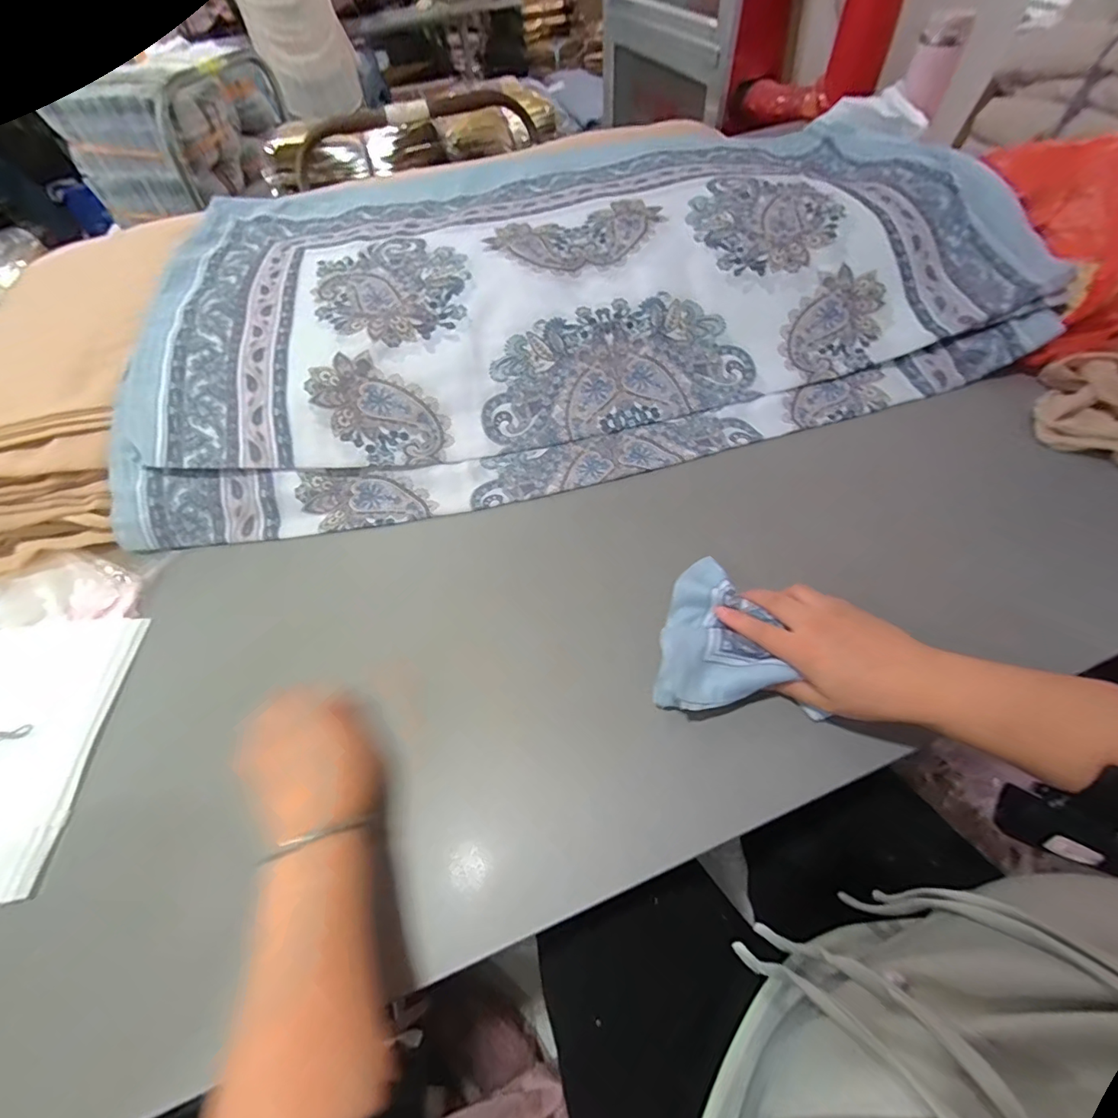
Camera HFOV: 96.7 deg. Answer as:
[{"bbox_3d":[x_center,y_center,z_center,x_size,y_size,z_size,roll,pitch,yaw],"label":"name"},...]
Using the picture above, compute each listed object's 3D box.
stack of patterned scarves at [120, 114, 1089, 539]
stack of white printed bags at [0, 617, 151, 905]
[{"bbox_3d":[0.006,-0.378,0.683,1.102,0.119,0.628,-16,56,-7],"label":"stack of patterned scarves"},{"bbox_3d":[-0.469,0.156,0.414,0.164,0.011,0.225,-8,55,-1],"label":"stack of white printed bags"}]

